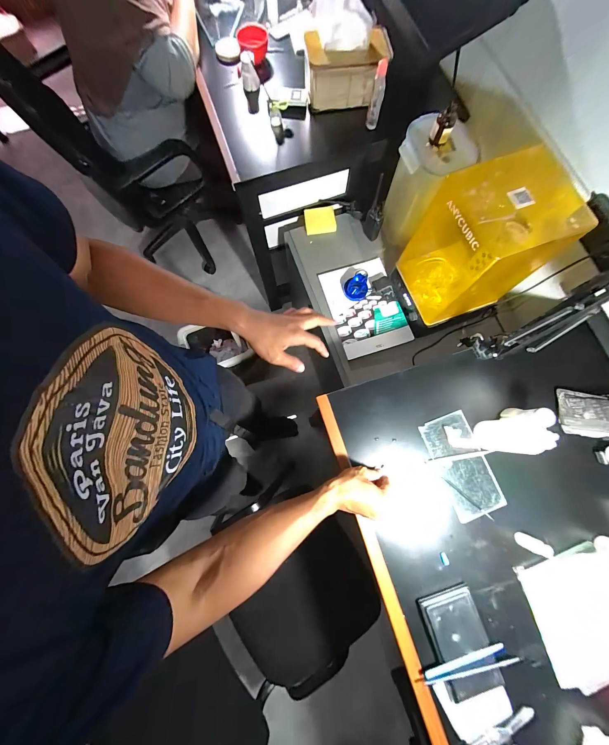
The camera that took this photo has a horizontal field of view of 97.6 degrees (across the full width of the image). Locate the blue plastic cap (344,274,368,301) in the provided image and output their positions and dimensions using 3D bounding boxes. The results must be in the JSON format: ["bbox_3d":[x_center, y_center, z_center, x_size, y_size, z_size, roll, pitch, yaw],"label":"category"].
[{"bbox_3d":[0.158,-0.261,0.818,0.064,0.046,0.068,0,77,1],"label":"blue plastic cap"}]

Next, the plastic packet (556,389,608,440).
[{"bbox_3d":[0.587,0.086,0.546,0.106,0.022,0.087,7,76,21],"label":"plastic packet"}]

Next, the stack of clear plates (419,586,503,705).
[{"bbox_3d":[0.276,0.477,0.477,0.097,0.030,0.148,-17,78,-3],"label":"stack of clear plates"}]

